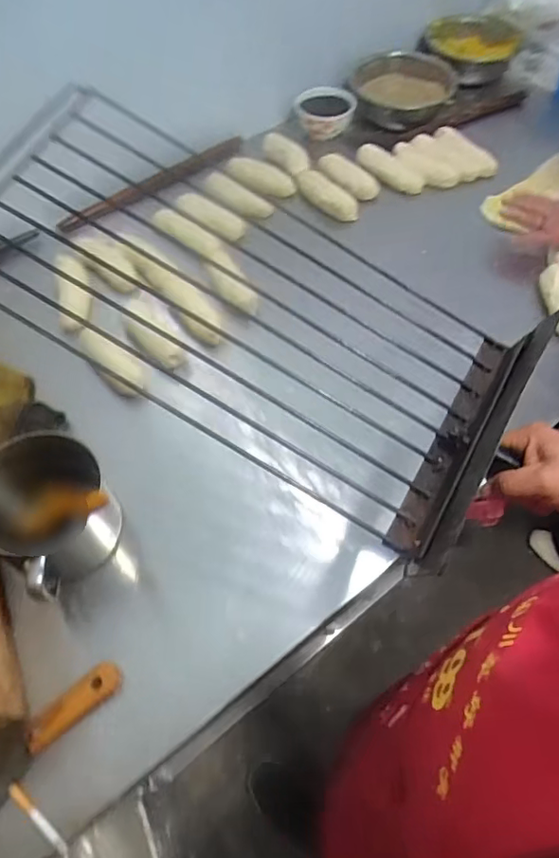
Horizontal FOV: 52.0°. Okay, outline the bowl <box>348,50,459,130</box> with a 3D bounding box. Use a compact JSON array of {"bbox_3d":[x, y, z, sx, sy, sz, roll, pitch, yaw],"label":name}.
[{"bbox_3d":[0.256,-0.709,1.184,0.205,0.066,0.212,0,58,1],"label":"bowl"}]

